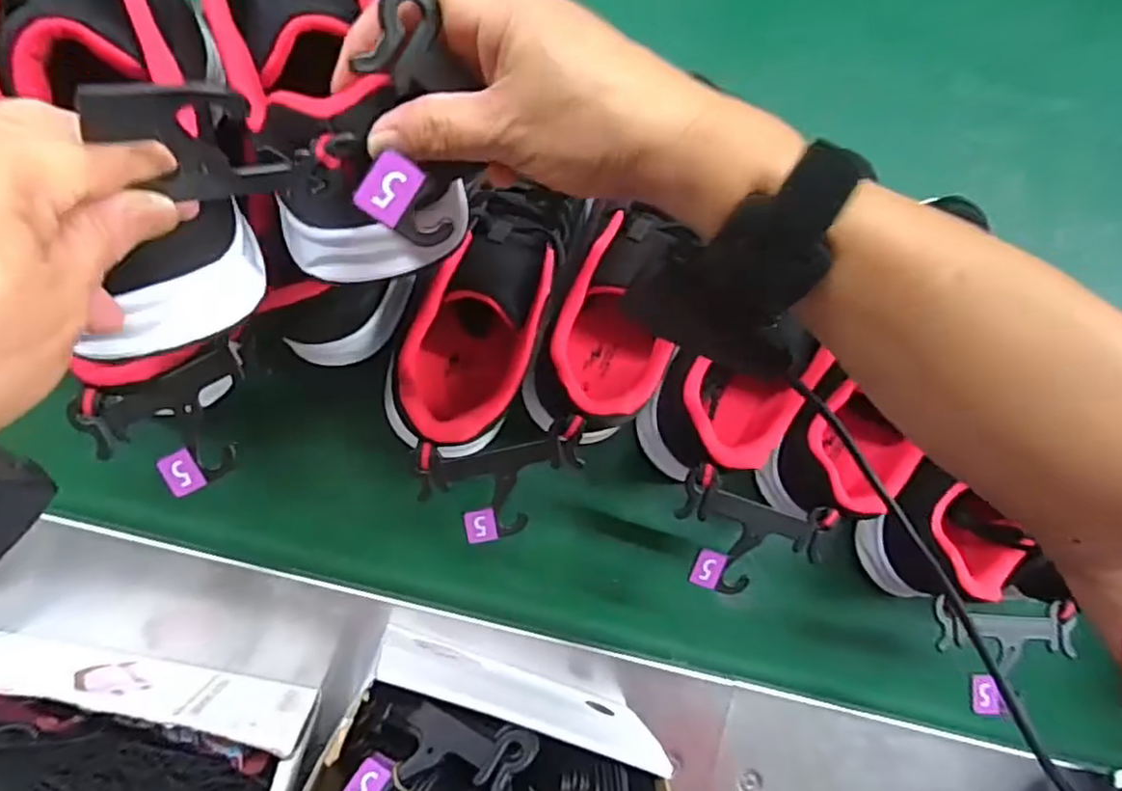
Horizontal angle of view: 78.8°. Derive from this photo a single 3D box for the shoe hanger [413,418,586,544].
[{"bbox_3d":[-0.033,0.055,0.412,0.099,0.011,0.072,-9,116,-9],"label":"shoe hanger"}]

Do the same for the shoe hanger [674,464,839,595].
[{"bbox_3d":[0.116,0.091,0.425,0.098,0.017,0.069,20,85,-8],"label":"shoe hanger"}]

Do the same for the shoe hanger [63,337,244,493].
[{"bbox_3d":[-0.209,0.018,0.371,0.088,0.012,0.068,-21,92,-10],"label":"shoe hanger"}]

